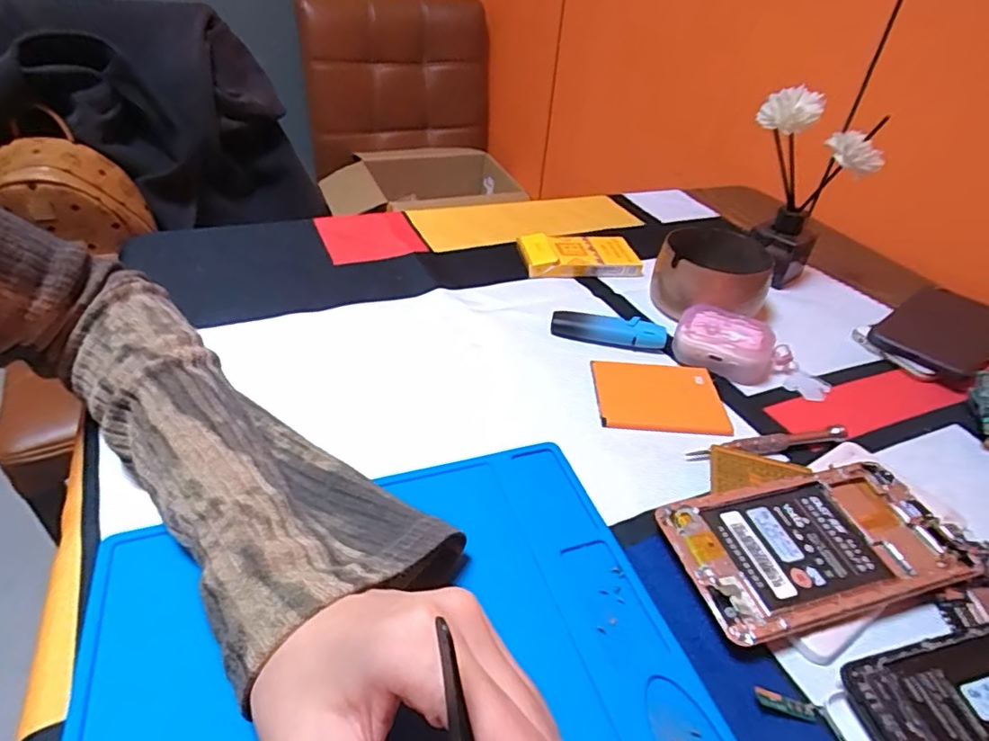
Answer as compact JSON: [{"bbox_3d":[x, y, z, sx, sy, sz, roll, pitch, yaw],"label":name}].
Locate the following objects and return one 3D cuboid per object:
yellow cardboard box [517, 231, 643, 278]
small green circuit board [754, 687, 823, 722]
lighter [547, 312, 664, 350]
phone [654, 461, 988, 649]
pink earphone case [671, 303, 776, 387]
[{"bbox_3d":[0.076,-0.104,0.518,0.103,0.017,0.059,1,37,-8],"label":"yellow cardboard box"},{"bbox_3d":[0.116,0.132,0.227,0.026,0.004,0.007,12,37,8],"label":"small green circuit board"},{"bbox_3d":[0.084,-0.030,0.425,0.083,0.016,0.018,11,37,6],"label":"lighter"},{"bbox_3d":[0.158,0.082,0.280,0.143,0.007,0.070,-8,42,-16],"label":"phone"},{"bbox_3d":[0.164,-0.019,0.412,0.065,0.029,0.047,24,40,21],"label":"pink earphone case"}]

